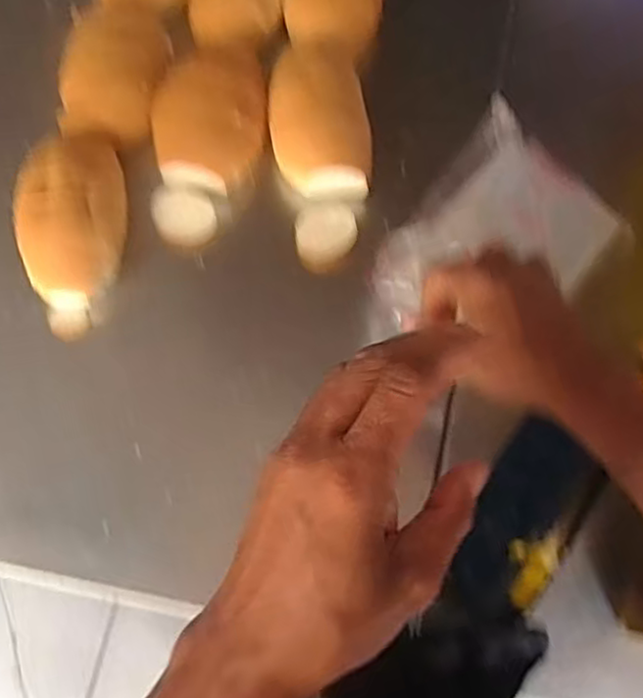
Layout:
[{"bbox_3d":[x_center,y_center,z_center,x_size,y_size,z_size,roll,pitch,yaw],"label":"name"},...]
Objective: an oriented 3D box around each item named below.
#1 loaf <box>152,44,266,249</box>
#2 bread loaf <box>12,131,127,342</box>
[{"bbox_3d":[-0.101,-0.188,0.638,0.105,0.064,0.174,-1,75,-1],"label":"loaf"},{"bbox_3d":[-0.214,-0.104,0.609,0.086,0.062,0.171,-3,75,-2],"label":"bread loaf"}]

